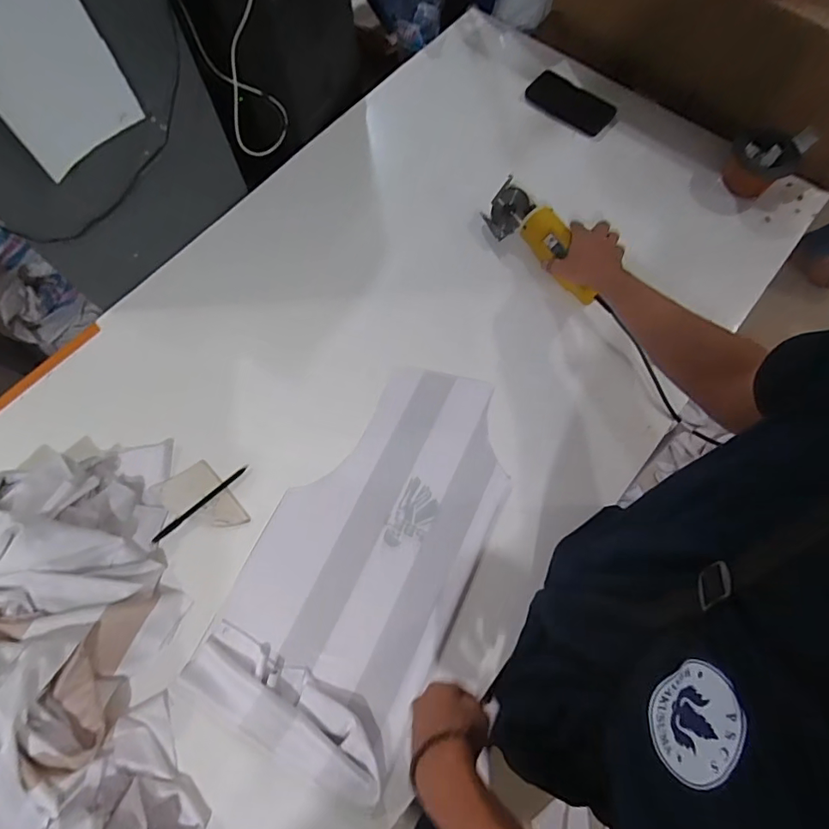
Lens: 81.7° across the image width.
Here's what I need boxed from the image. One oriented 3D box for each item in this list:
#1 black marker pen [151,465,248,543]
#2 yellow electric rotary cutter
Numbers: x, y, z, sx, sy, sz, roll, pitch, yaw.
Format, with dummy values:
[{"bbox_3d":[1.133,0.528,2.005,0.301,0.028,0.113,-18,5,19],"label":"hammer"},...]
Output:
[{"bbox_3d":[-0.294,0.121,0.660,0.148,0.010,0.009,-43,76,-13],"label":"black marker pen"},{"bbox_3d":[0.199,-0.276,0.753,0.058,0.068,0.229,-33,70,-12],"label":"yellow electric rotary cutter"}]

